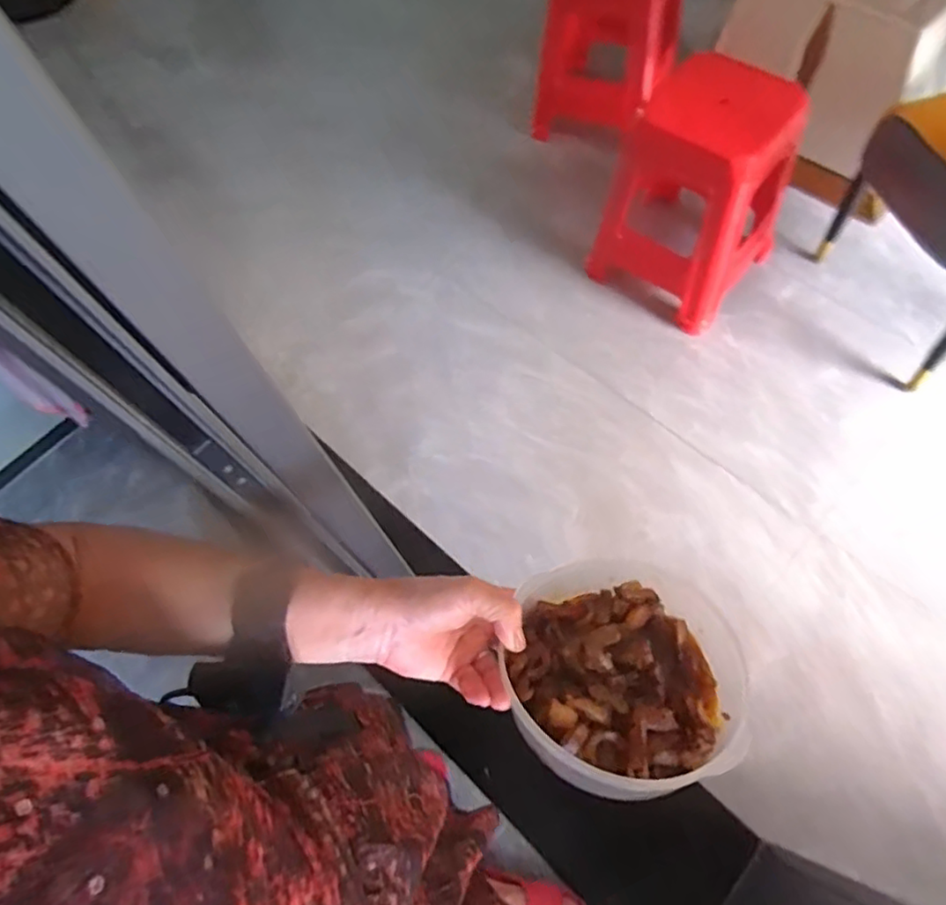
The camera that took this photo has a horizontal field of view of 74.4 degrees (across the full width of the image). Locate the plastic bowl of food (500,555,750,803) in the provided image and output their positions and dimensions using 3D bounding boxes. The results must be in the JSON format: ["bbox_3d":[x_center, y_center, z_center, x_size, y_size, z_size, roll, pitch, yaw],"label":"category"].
[{"bbox_3d":[0.110,0.148,0.447,0.167,0.077,0.159,-1,66,3],"label":"plastic bowl of food"}]

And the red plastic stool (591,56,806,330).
[{"bbox_3d":[0.546,-0.628,1.541,0.391,0.506,0.321,35,74,19],"label":"red plastic stool"}]

